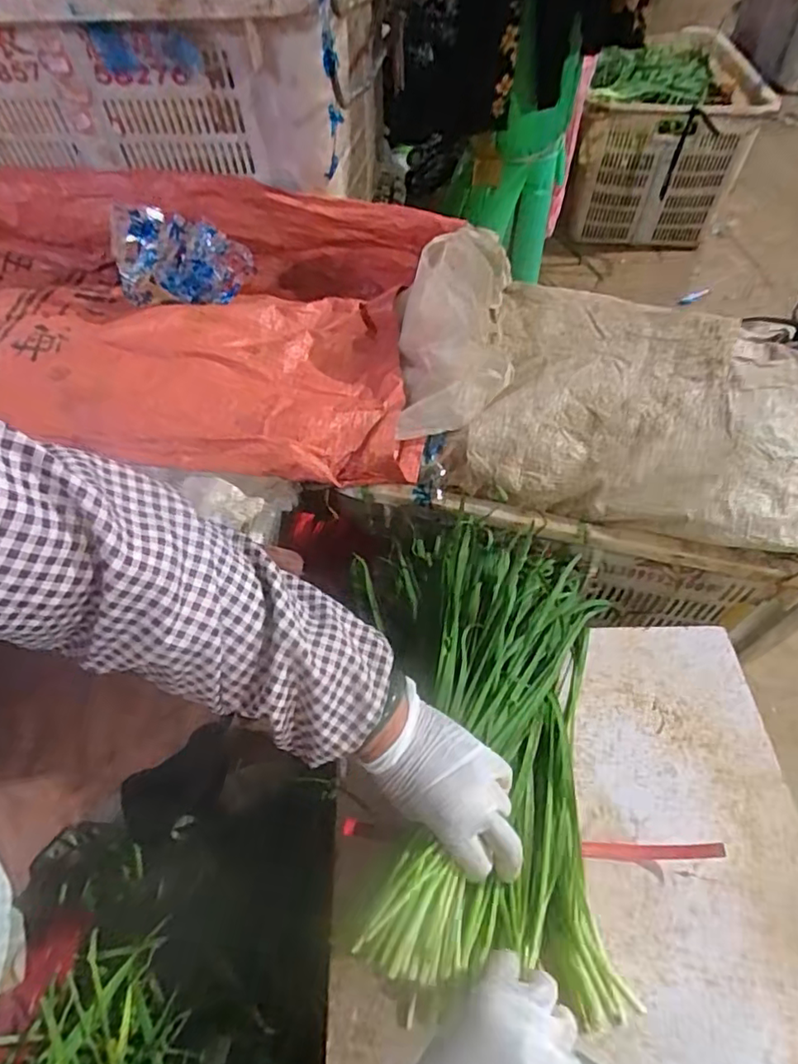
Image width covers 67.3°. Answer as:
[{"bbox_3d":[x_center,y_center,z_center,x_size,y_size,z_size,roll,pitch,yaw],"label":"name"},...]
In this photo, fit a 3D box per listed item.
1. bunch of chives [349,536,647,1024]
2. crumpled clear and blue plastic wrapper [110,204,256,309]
[{"bbox_3d":[0.084,0.158,0.547,0.220,0.088,0.425,3,49,1],"label":"bunch of chives"},{"bbox_3d":[-0.260,-0.321,0.721,0.148,0.106,0.085,-21,57,-16],"label":"crumpled clear and blue plastic wrapper"}]

